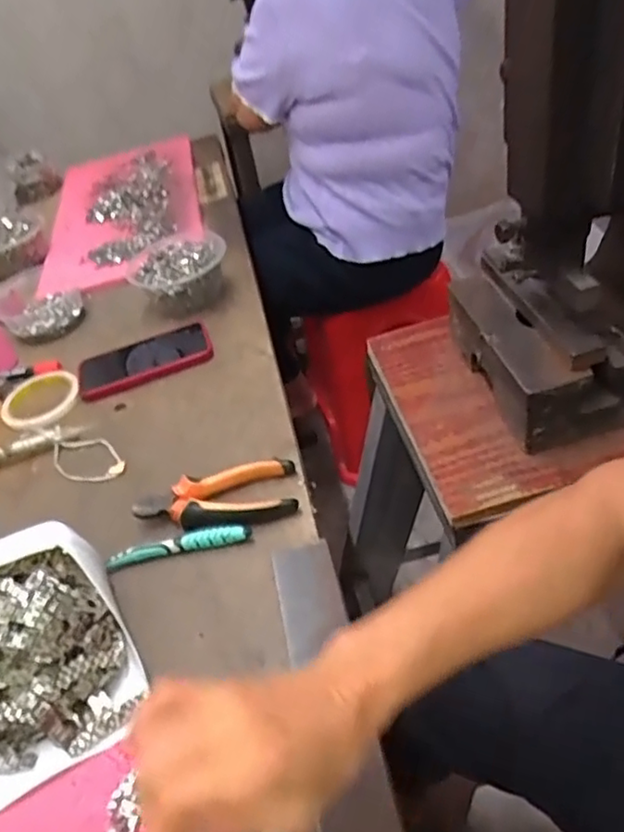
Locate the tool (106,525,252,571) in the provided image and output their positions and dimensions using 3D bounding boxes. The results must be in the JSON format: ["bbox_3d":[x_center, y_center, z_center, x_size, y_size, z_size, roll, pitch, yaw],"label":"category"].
[{"bbox_3d":[-0.119,0.113,0.562,0.127,0.016,0.015,-14,42,2],"label":"tool"}]

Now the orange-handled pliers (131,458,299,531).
[{"bbox_3d":[-0.091,0.077,0.588,0.150,0.023,0.060,-13,42,3],"label":"orange-handled pliers"}]

